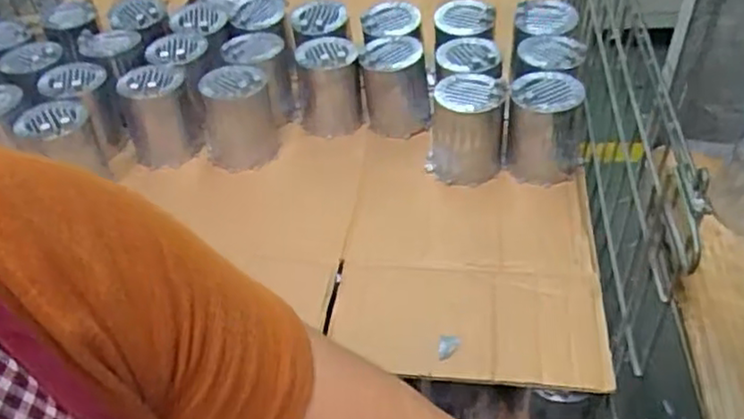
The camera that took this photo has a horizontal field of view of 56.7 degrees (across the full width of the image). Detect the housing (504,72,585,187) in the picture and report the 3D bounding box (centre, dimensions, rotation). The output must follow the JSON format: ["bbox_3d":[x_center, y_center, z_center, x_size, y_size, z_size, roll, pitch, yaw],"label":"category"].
[{"bbox_3d":[0.216,-0.104,0.867,0.092,0.116,0.084,0,43,6],"label":"housing"}]

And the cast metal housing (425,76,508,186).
[{"bbox_3d":[0.120,-0.104,0.877,0.093,0.116,0.088,6,44,12],"label":"cast metal housing"}]

